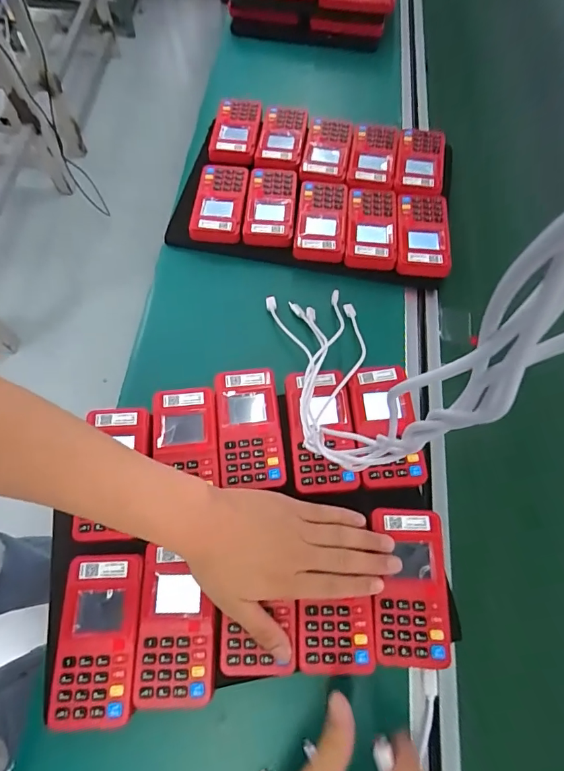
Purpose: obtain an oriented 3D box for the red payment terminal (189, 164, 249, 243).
[{"bbox_3d":[-0.076,-0.230,0.550,0.061,0.020,0.114,5,66,3],"label":"red payment terminal"}]

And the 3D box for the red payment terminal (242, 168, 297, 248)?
[{"bbox_3d":[-0.013,-0.227,0.549,0.060,0.019,0.116,4,66,3],"label":"red payment terminal"}]

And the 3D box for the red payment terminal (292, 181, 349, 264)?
[{"bbox_3d":[0.049,-0.205,0.544,0.061,0.020,0.113,6,66,4],"label":"red payment terminal"}]

